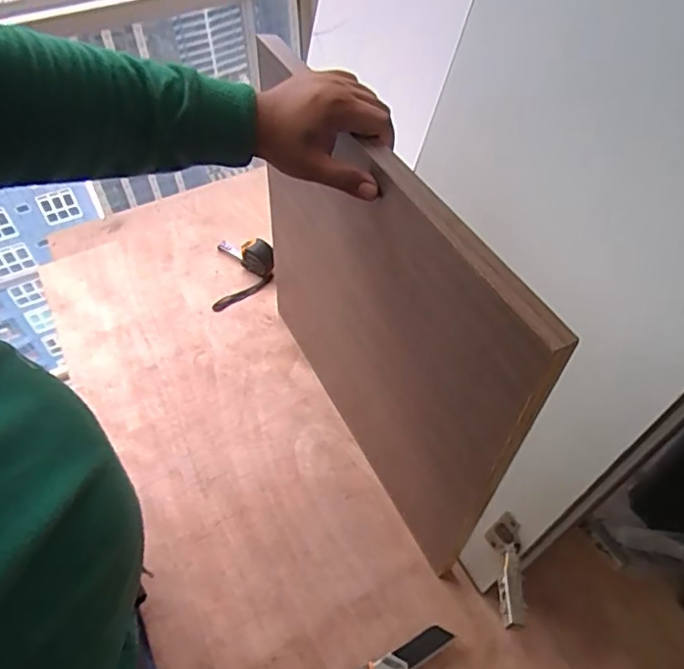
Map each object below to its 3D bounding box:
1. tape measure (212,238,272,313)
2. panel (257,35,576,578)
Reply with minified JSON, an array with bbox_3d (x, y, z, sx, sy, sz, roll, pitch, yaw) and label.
[{"bbox_3d":[-0.164,-0.120,0.955,0.103,0.049,0.153,-2,51,-1],"label":"tape measure"},{"bbox_3d":[0.022,-0.014,0.629,0.024,0.433,0.457,-21,55,-17],"label":"panel"}]

